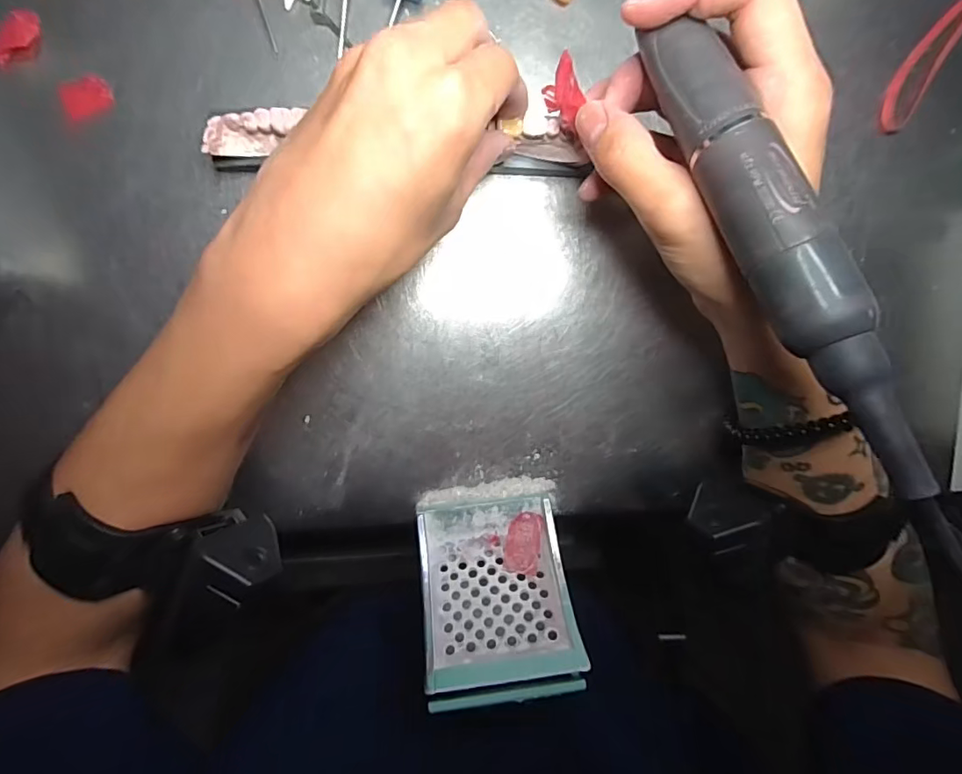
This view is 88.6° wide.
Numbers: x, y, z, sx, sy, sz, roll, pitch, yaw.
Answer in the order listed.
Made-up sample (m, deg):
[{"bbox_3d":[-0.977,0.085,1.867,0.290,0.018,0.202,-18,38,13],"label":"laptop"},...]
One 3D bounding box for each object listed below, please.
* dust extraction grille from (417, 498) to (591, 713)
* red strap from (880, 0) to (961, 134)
[{"bbox_3d":[0.008,0.106,0.251,0.075,0.069,0.080,-7,98,-4],"label":"dust extraction grille"},{"bbox_3d":[0.253,-0.191,0.266,0.021,0.004,0.119,33,94,-8],"label":"red strap"}]

